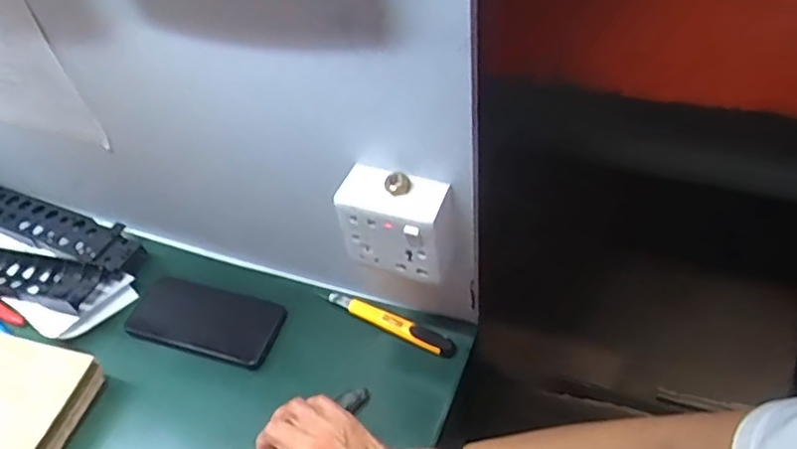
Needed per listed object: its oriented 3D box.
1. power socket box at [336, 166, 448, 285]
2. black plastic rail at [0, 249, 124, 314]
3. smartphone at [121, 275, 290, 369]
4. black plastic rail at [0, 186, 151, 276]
[{"bbox_3d":[-0.001,0.001,0.505,0.092,0.088,0.048,9,50,15],"label":"power socket box"},{"bbox_3d":[-0.478,0.053,0.708,0.304,0.033,0.061,9,50,15],"label":"black plastic rail"},{"bbox_3d":[-0.217,0.107,0.673,0.174,0.015,0.083,11,50,17],"label":"smartphone"},{"bbox_3d":[-0.450,-0.003,0.761,0.318,0.023,0.059,18,52,22],"label":"black plastic rail"}]

